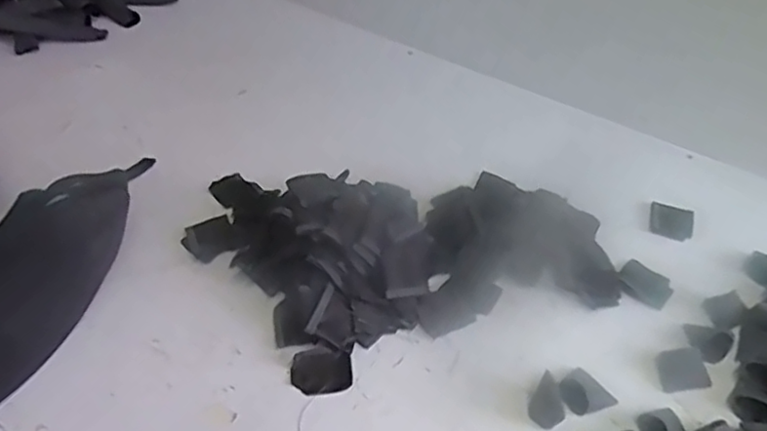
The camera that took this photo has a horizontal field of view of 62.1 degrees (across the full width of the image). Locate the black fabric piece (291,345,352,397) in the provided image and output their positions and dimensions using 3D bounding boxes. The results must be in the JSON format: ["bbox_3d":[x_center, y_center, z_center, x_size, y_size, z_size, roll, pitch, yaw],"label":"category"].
[{"bbox_3d":[-0.056,0.141,0.573,0.054,0.004,0.046,-6,51,-4],"label":"black fabric piece"}]

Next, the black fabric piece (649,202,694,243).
[{"bbox_3d":[0.338,0.008,0.748,0.049,0.004,0.062,16,45,15],"label":"black fabric piece"}]

